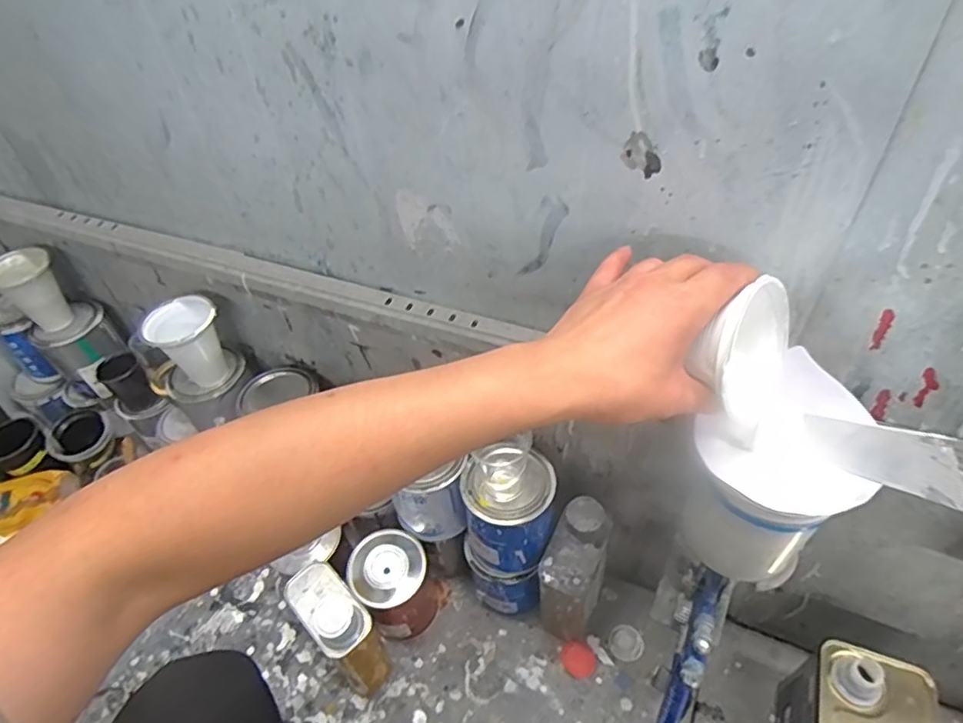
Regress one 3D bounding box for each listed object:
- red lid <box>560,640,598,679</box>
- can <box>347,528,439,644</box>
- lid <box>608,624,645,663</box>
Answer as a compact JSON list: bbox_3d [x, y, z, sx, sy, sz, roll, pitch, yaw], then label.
[{"bbox_3d":[0.129,0.395,0.778,0.045,0.009,0.040,33,58,30],"label":"red lid"},{"bbox_3d":[-0.115,0.304,0.795,0.093,0.151,0.097,-3,47,3],"label":"can"},{"bbox_3d":[0.195,0.379,0.792,0.046,0.007,0.046,-3,47,3],"label":"lid"}]

